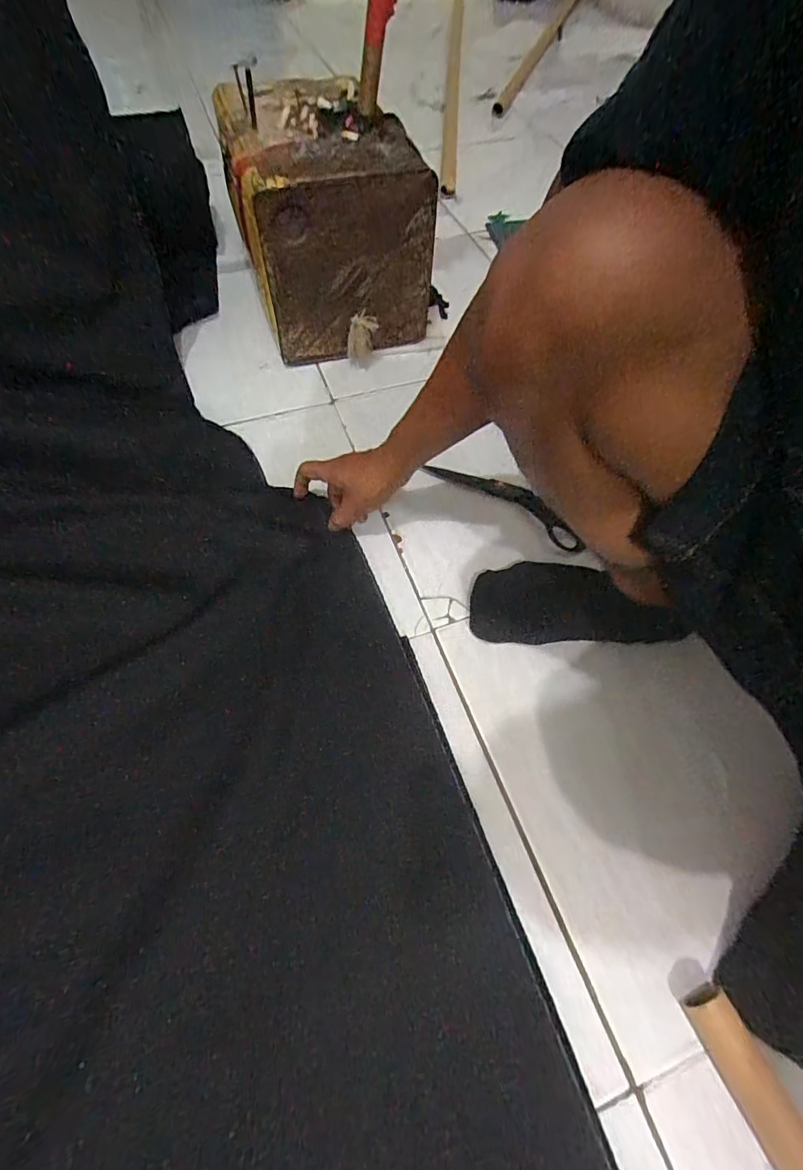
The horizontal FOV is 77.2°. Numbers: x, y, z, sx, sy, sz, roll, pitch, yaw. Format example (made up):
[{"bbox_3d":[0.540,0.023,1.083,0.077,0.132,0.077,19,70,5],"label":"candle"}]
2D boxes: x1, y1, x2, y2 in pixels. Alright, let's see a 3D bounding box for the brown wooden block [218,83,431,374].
[{"bbox_3d":[-0.115,-0.543,0.767,0.252,0.259,0.309,-16,63,-10],"label":"brown wooden block"}]

